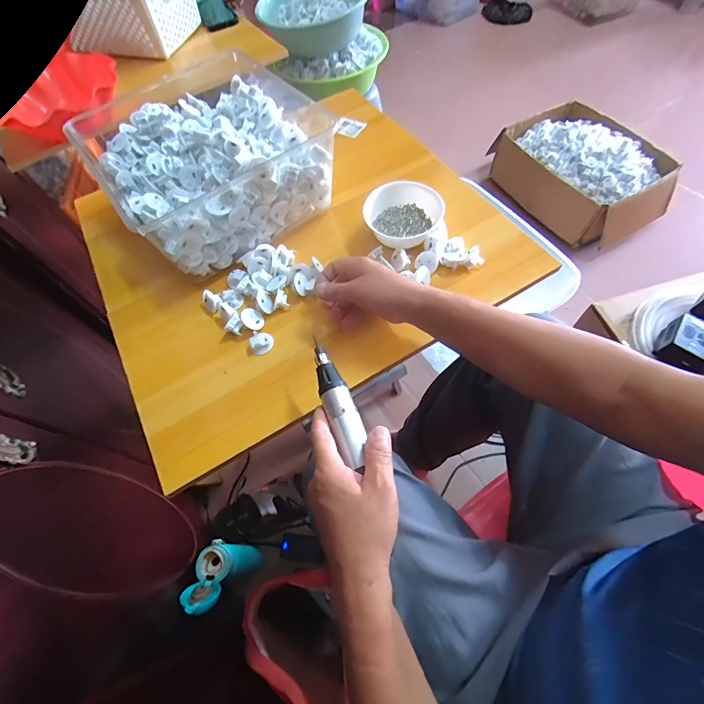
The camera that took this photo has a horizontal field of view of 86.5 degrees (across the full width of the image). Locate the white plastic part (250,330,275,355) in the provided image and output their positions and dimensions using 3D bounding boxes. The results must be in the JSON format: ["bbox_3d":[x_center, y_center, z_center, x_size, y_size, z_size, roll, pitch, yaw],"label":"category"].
[{"bbox_3d":[-0.123,-0.013,0.507,0.032,0.019,0.028,-27,63,-10],"label":"white plastic part"}]

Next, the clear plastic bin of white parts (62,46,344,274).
[{"bbox_3d":[-0.200,-0.276,0.568,0.301,0.114,0.252,-34,65,-13],"label":"clear plastic bin of white parts"}]

